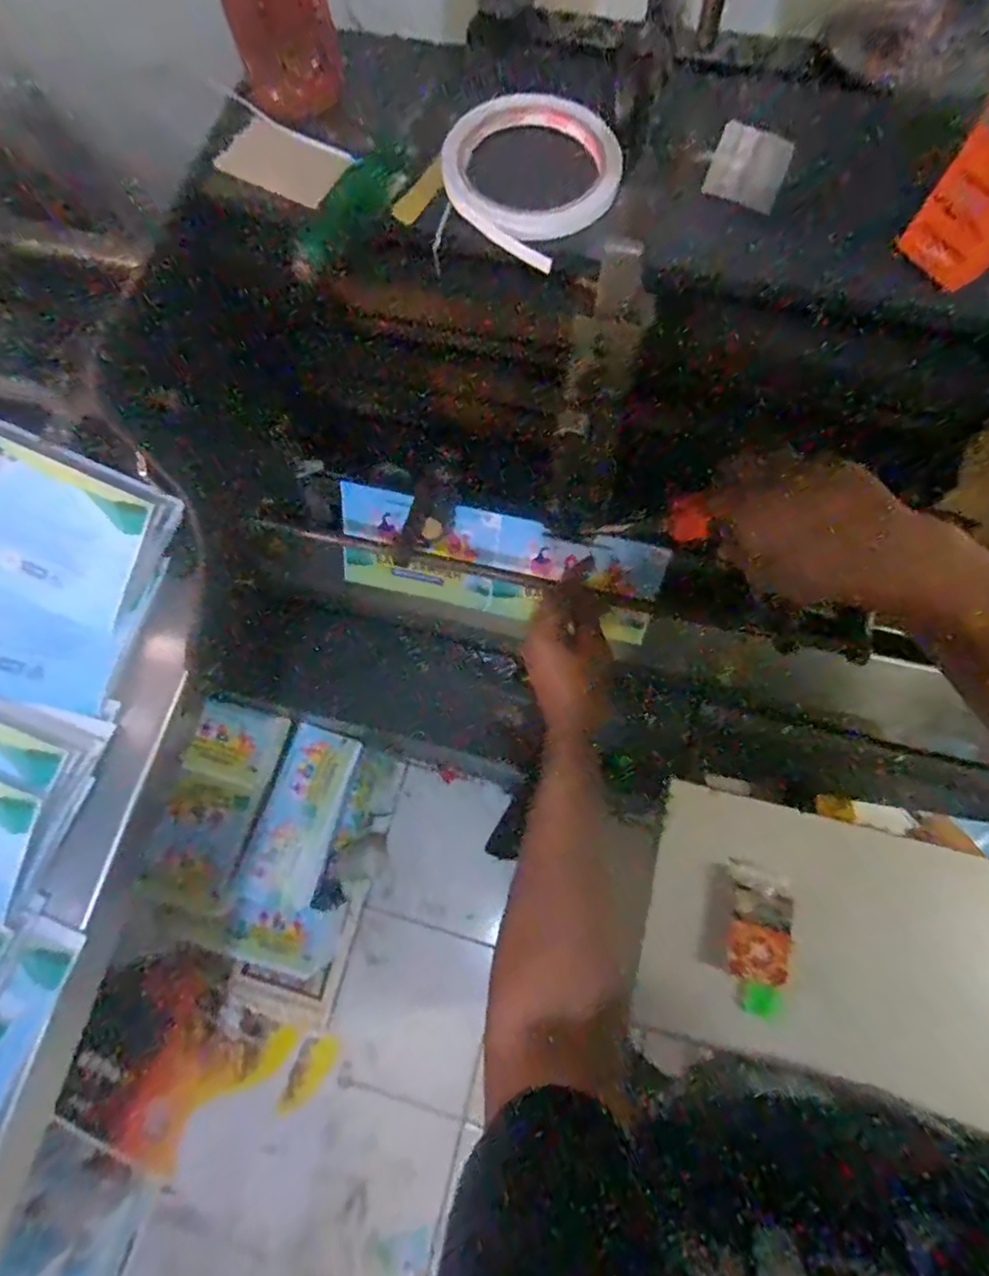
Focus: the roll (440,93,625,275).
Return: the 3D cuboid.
[{"bbox_3d":[0.024,-0.263,0.329,0.102,0.017,0.102,0,74,2],"label":"roll"}]

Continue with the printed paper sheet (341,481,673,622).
[{"bbox_3d":[0.000,-0.071,0.574,0.303,0.111,0.012,14,38,6],"label":"printed paper sheet"}]

